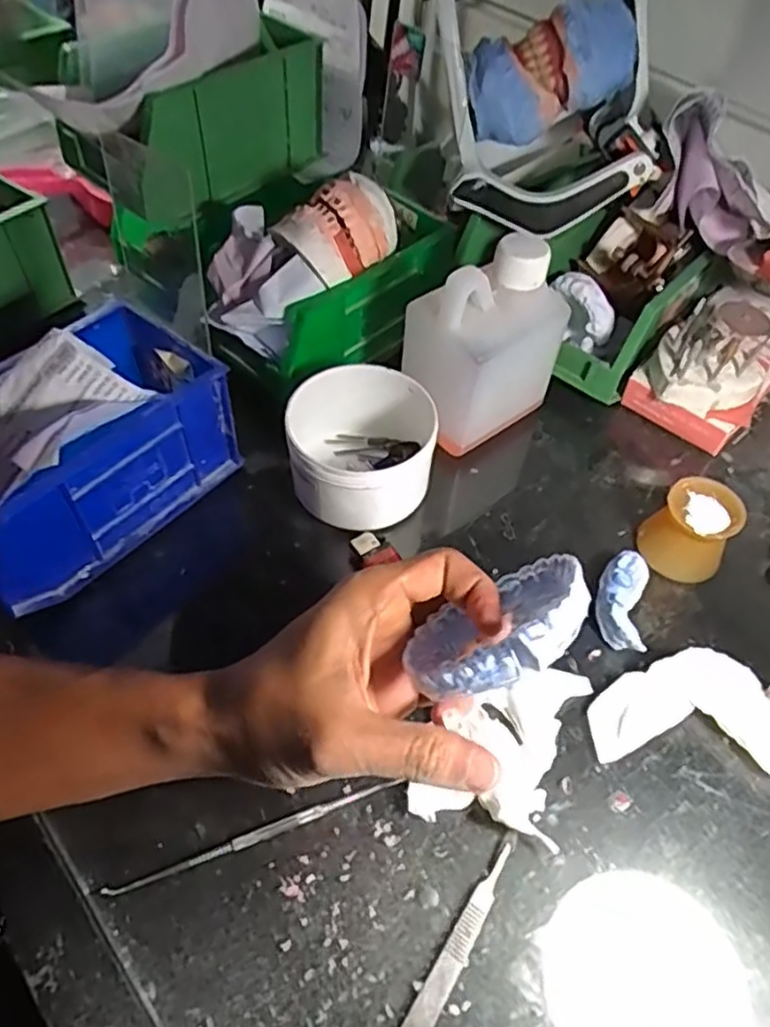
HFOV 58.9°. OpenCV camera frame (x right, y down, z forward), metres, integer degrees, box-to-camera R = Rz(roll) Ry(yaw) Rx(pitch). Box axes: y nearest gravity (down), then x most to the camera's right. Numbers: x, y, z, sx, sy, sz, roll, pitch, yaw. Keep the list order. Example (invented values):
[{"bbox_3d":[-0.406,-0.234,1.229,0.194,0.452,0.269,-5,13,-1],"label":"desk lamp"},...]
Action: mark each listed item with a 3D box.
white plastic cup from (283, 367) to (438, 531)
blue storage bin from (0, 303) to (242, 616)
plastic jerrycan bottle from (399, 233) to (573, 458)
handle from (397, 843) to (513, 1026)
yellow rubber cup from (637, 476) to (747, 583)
[{"bbox_3d":[-0.016,-0.040,0.438,0.084,0.061,0.091,1,54,-2],"label":"white plastic cup"},{"bbox_3d":[-0.182,-0.036,0.408,0.093,0.094,0.160,35,60,21],"label":"blue storage bin"},{"bbox_3d":[0.065,-0.113,0.447,0.096,0.114,0.062,-28,60,-21],"label":"plastic jerrycan bottle"},{"bbox_3d":[0.025,0.202,0.297,0.014,0.005,0.120,30,58,18],"label":"handle"},{"bbox_3d":[0.188,0.011,0.420,0.048,0.053,0.048,1,54,-2],"label":"yellow rubber cup"}]

